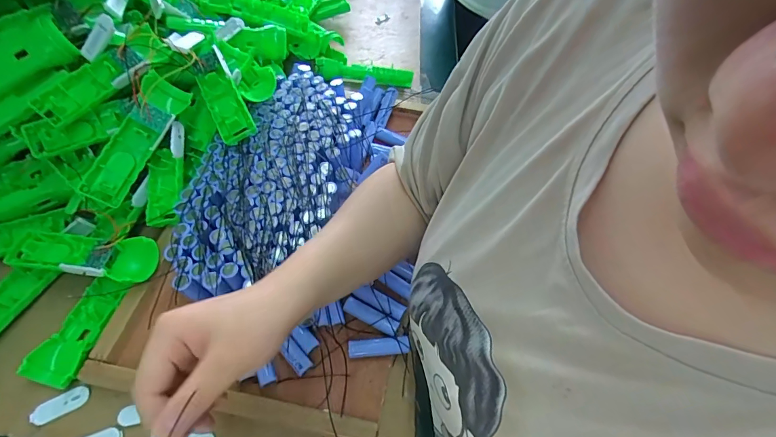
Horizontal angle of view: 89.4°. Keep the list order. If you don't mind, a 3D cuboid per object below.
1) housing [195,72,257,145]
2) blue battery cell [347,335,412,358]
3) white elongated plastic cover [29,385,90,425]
[{"bbox_3d":[-0.204,-0.143,0.492,0.042,0.026,0.103,-27,78,-20],"label":"housing"},{"bbox_3d":[-0.010,0.142,0.433,0.066,0.018,0.019,-4,57,-6],"label":"blue battery cell"},{"bbox_3d":[-0.324,0.184,0.388,0.050,0.005,0.020,-26,62,-19],"label":"white elongated plastic cover"}]

